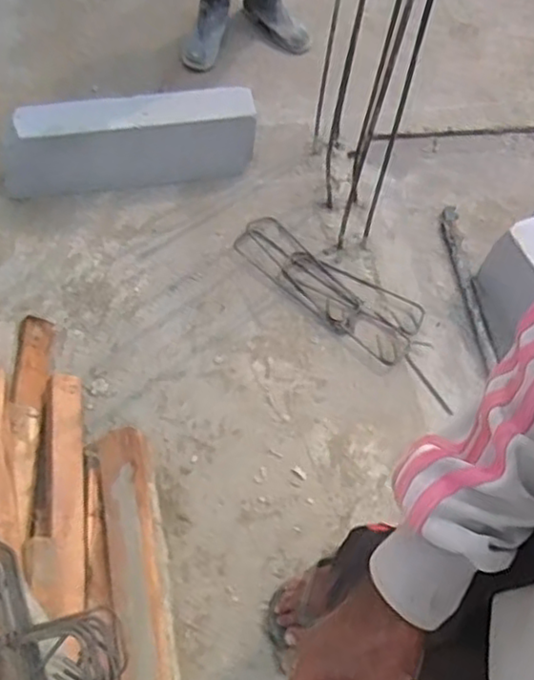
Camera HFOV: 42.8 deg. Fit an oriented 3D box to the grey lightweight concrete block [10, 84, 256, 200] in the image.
[{"bbox_3d":[-0.319,-0.456,1.592,0.571,0.217,0.095,-9,62,-9],"label":"grey lightweight concrete block"}]

